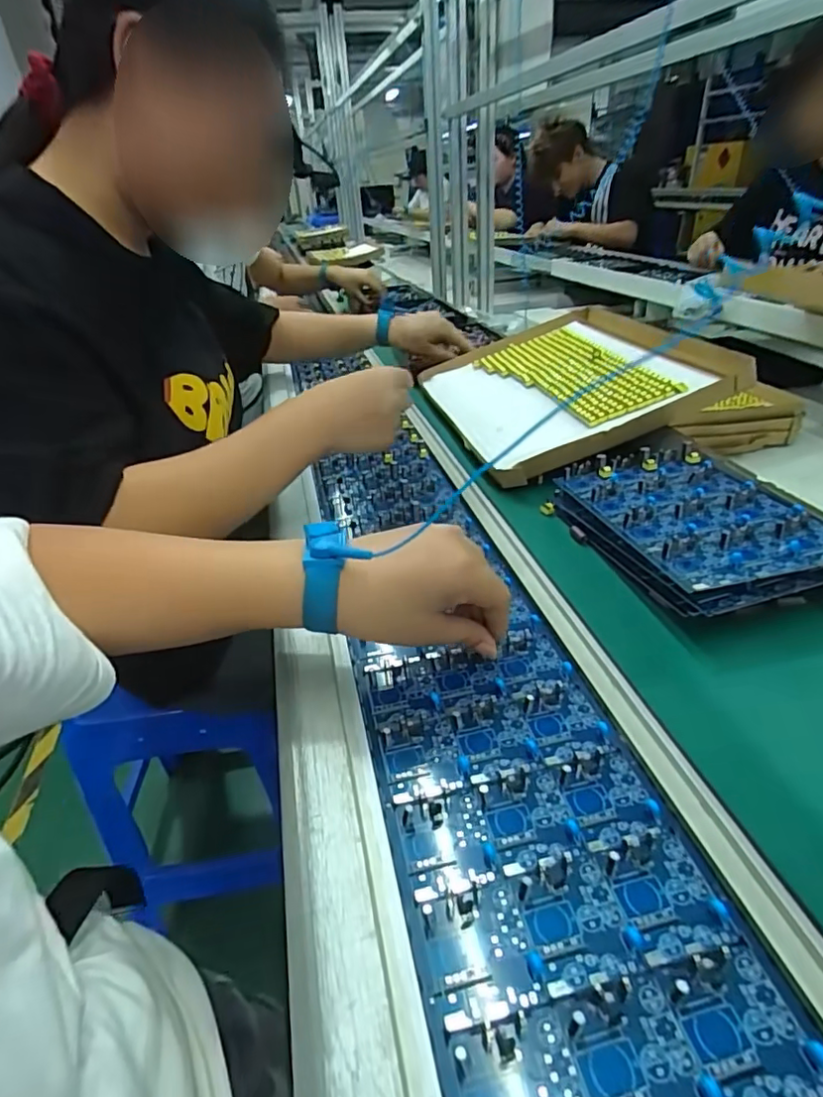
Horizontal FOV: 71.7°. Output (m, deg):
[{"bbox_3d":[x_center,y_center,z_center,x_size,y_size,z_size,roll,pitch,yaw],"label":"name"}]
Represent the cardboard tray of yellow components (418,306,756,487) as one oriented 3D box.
[{"bbox_3d":[0.174,-0.206,0.681,0.281,0.030,0.355,-22,34,2],"label":"cardboard tray of yellow components"}]

